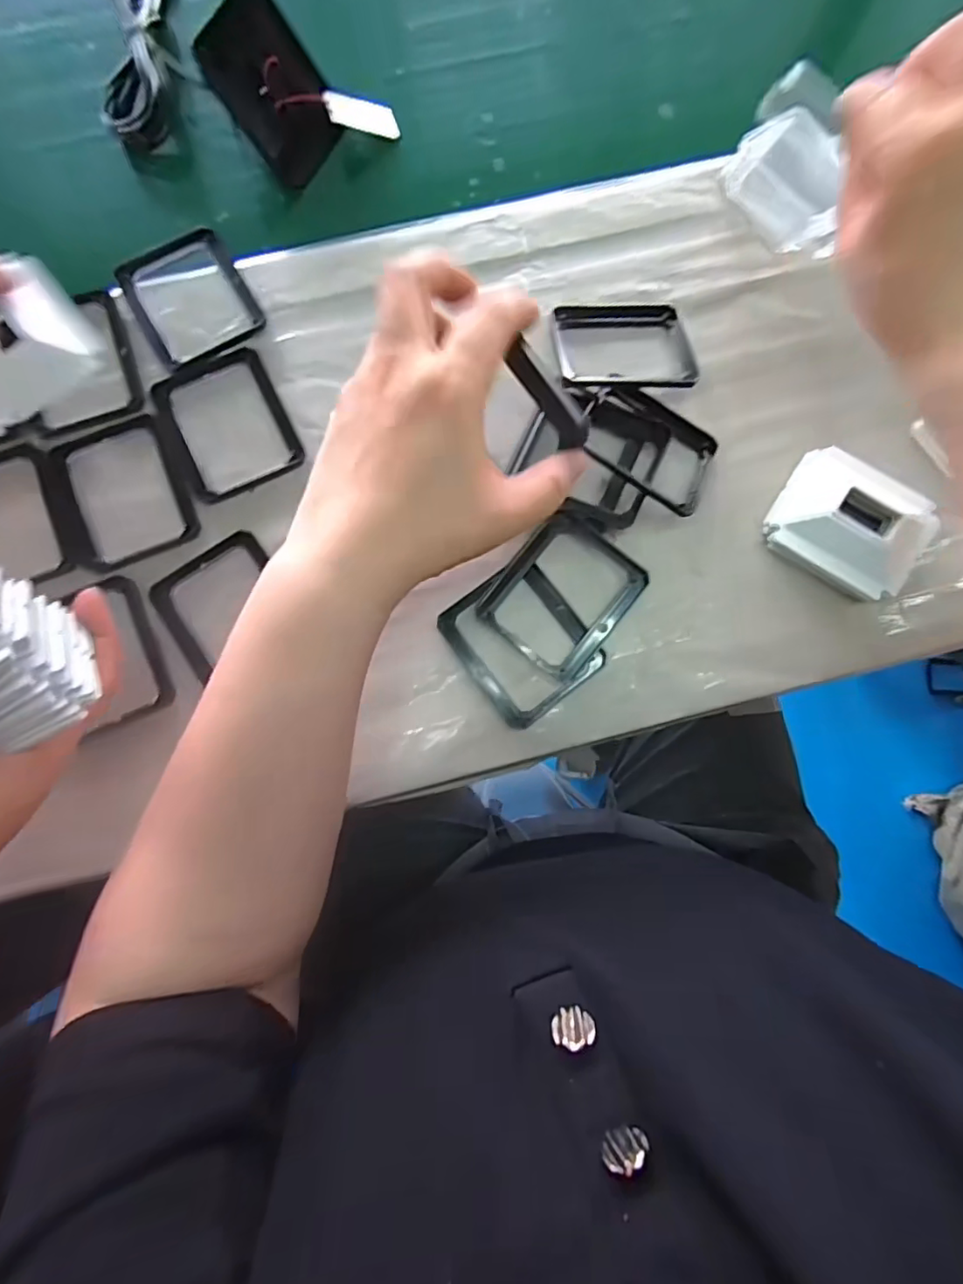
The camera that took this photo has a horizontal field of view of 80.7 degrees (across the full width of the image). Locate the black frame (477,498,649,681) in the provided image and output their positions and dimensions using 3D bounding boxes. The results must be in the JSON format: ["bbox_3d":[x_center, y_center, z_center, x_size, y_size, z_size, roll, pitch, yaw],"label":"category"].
[{"bbox_3d":[0.048,-0.029,0.322,0.072,0.012,0.087,42,83,5],"label":"black frame"}]

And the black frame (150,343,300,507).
[{"bbox_3d":[-0.152,-0.131,0.336,0.068,0.005,0.086,-25,83,-4],"label":"black frame"}]

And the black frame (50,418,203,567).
[{"bbox_3d":[-0.210,-0.088,0.329,0.070,0.011,0.090,-23,82,-4],"label":"black frame"}]

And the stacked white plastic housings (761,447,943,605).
[{"bbox_3d":[0.209,-0.067,0.320,0.079,0.034,0.064,34,83,4],"label":"stacked white plastic housings"}]

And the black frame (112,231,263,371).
[{"bbox_3d":[-0.179,-0.213,0.347,0.067,0.009,0.082,-31,83,-5],"label":"black frame"}]

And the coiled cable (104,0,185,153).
[{"bbox_3d":[-0.229,-0.404,0.379,0.048,0.022,0.141,-9,82,-2],"label":"coiled cable"}]

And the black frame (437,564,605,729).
[{"bbox_3d":[0.023,0.000,0.323,0.068,0.008,0.080,-36,84,-6],"label":"black frame"}]

